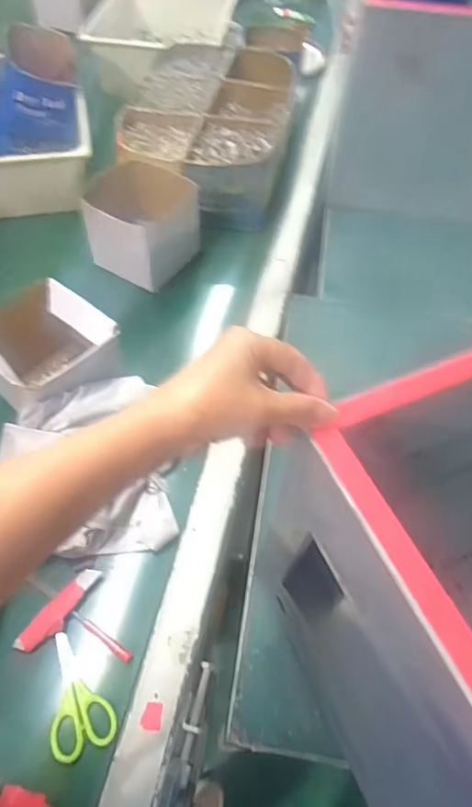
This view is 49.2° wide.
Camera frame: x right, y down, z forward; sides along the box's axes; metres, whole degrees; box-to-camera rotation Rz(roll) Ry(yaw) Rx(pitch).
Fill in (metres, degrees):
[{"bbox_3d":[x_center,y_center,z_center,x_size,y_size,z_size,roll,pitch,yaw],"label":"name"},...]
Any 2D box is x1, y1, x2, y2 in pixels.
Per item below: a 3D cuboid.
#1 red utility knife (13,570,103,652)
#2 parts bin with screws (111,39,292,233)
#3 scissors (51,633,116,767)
[{"bbox_3d":[-0.179,0.210,0.528,0.025,0.010,0.098,31,61,17],"label":"red utility knife"},{"bbox_3d":[-0.044,-0.499,0.946,0.285,0.103,0.443,10,57,4],"label":"parts bin with screws"},{"bbox_3d":[-0.148,0.275,0.495,0.057,0.006,0.106,-10,58,-9],"label":"scissors"}]

